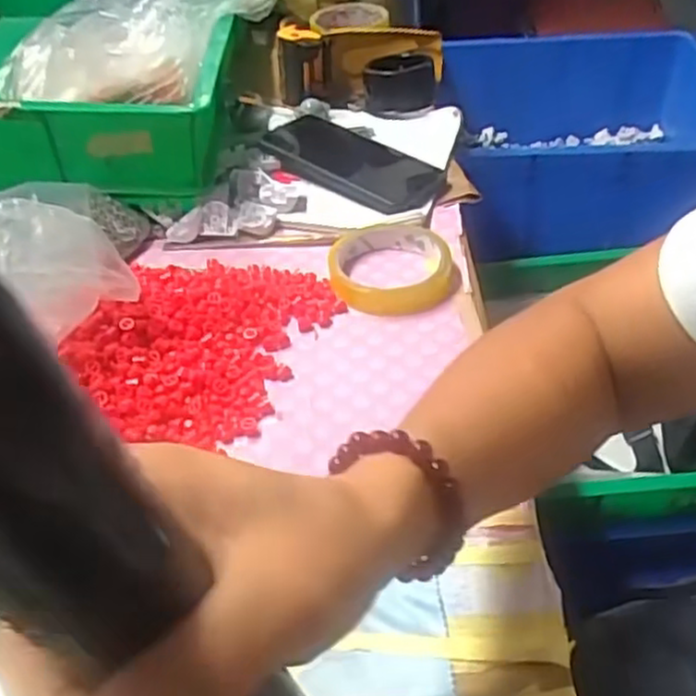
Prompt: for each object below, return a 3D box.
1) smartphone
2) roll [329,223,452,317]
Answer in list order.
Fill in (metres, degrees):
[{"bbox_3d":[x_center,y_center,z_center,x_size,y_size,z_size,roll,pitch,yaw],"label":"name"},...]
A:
[{"bbox_3d":[0.003,-0.166,0.636,0.084,0.011,0.171,-35,51,-29],"label":"smartphone"},{"bbox_3d":[0.029,-0.063,0.526,0.085,0.022,0.092,-2,43,2],"label":"roll"}]

